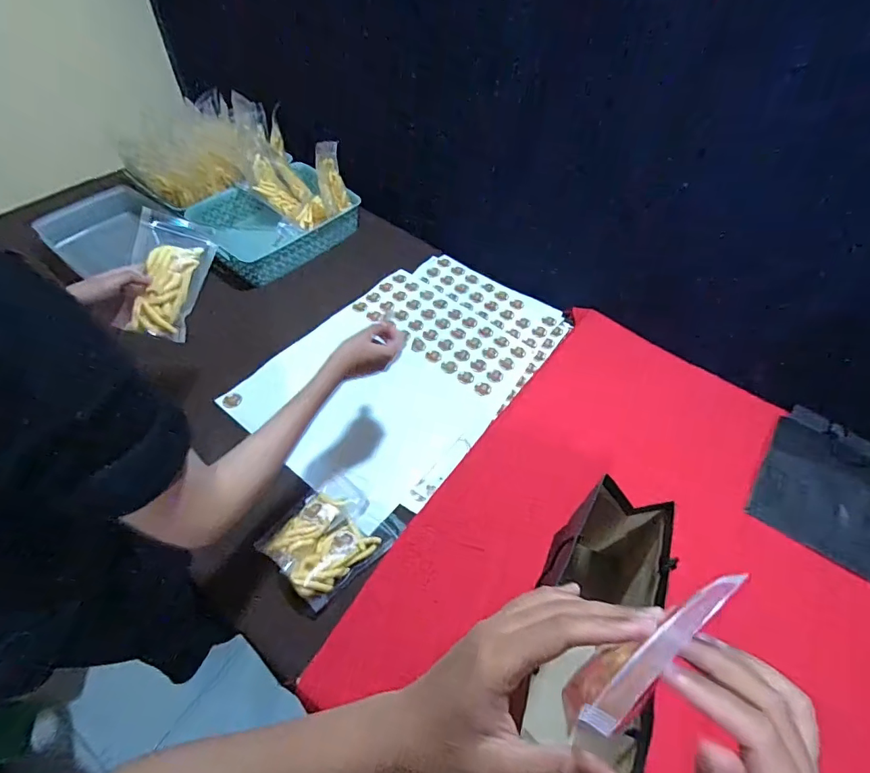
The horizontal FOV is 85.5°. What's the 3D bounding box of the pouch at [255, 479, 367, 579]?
[{"bbox_3d":[-0.169,0.193,0.681,0.079,0.021,0.160,32,45,20],"label":"pouch"}]

